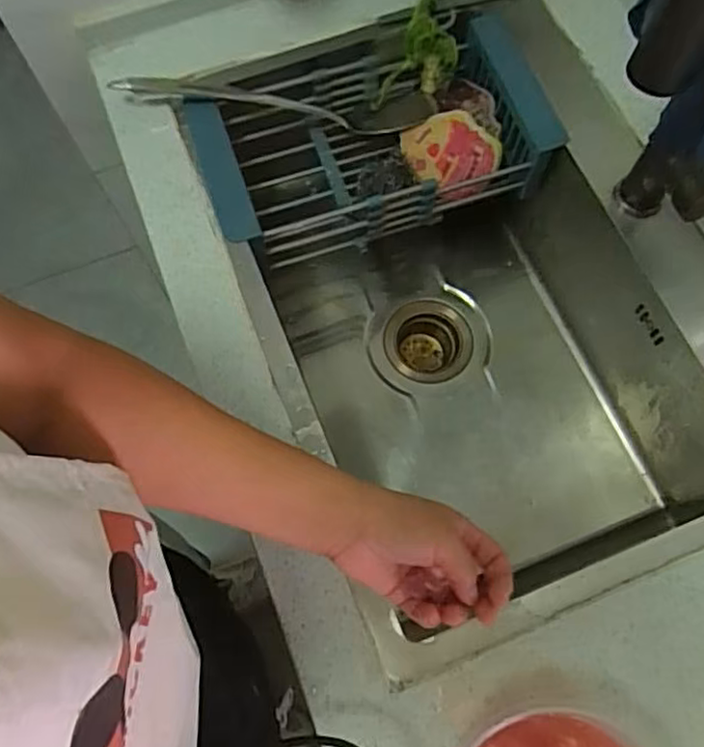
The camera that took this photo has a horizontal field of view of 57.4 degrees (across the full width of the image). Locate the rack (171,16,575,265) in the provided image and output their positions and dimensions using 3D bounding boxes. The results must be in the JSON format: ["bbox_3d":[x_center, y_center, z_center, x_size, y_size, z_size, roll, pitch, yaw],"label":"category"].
[{"bbox_3d":[0.024,-0.267,0.747,0.392,0.096,0.219,-19,73,-6],"label":"rack"}]

